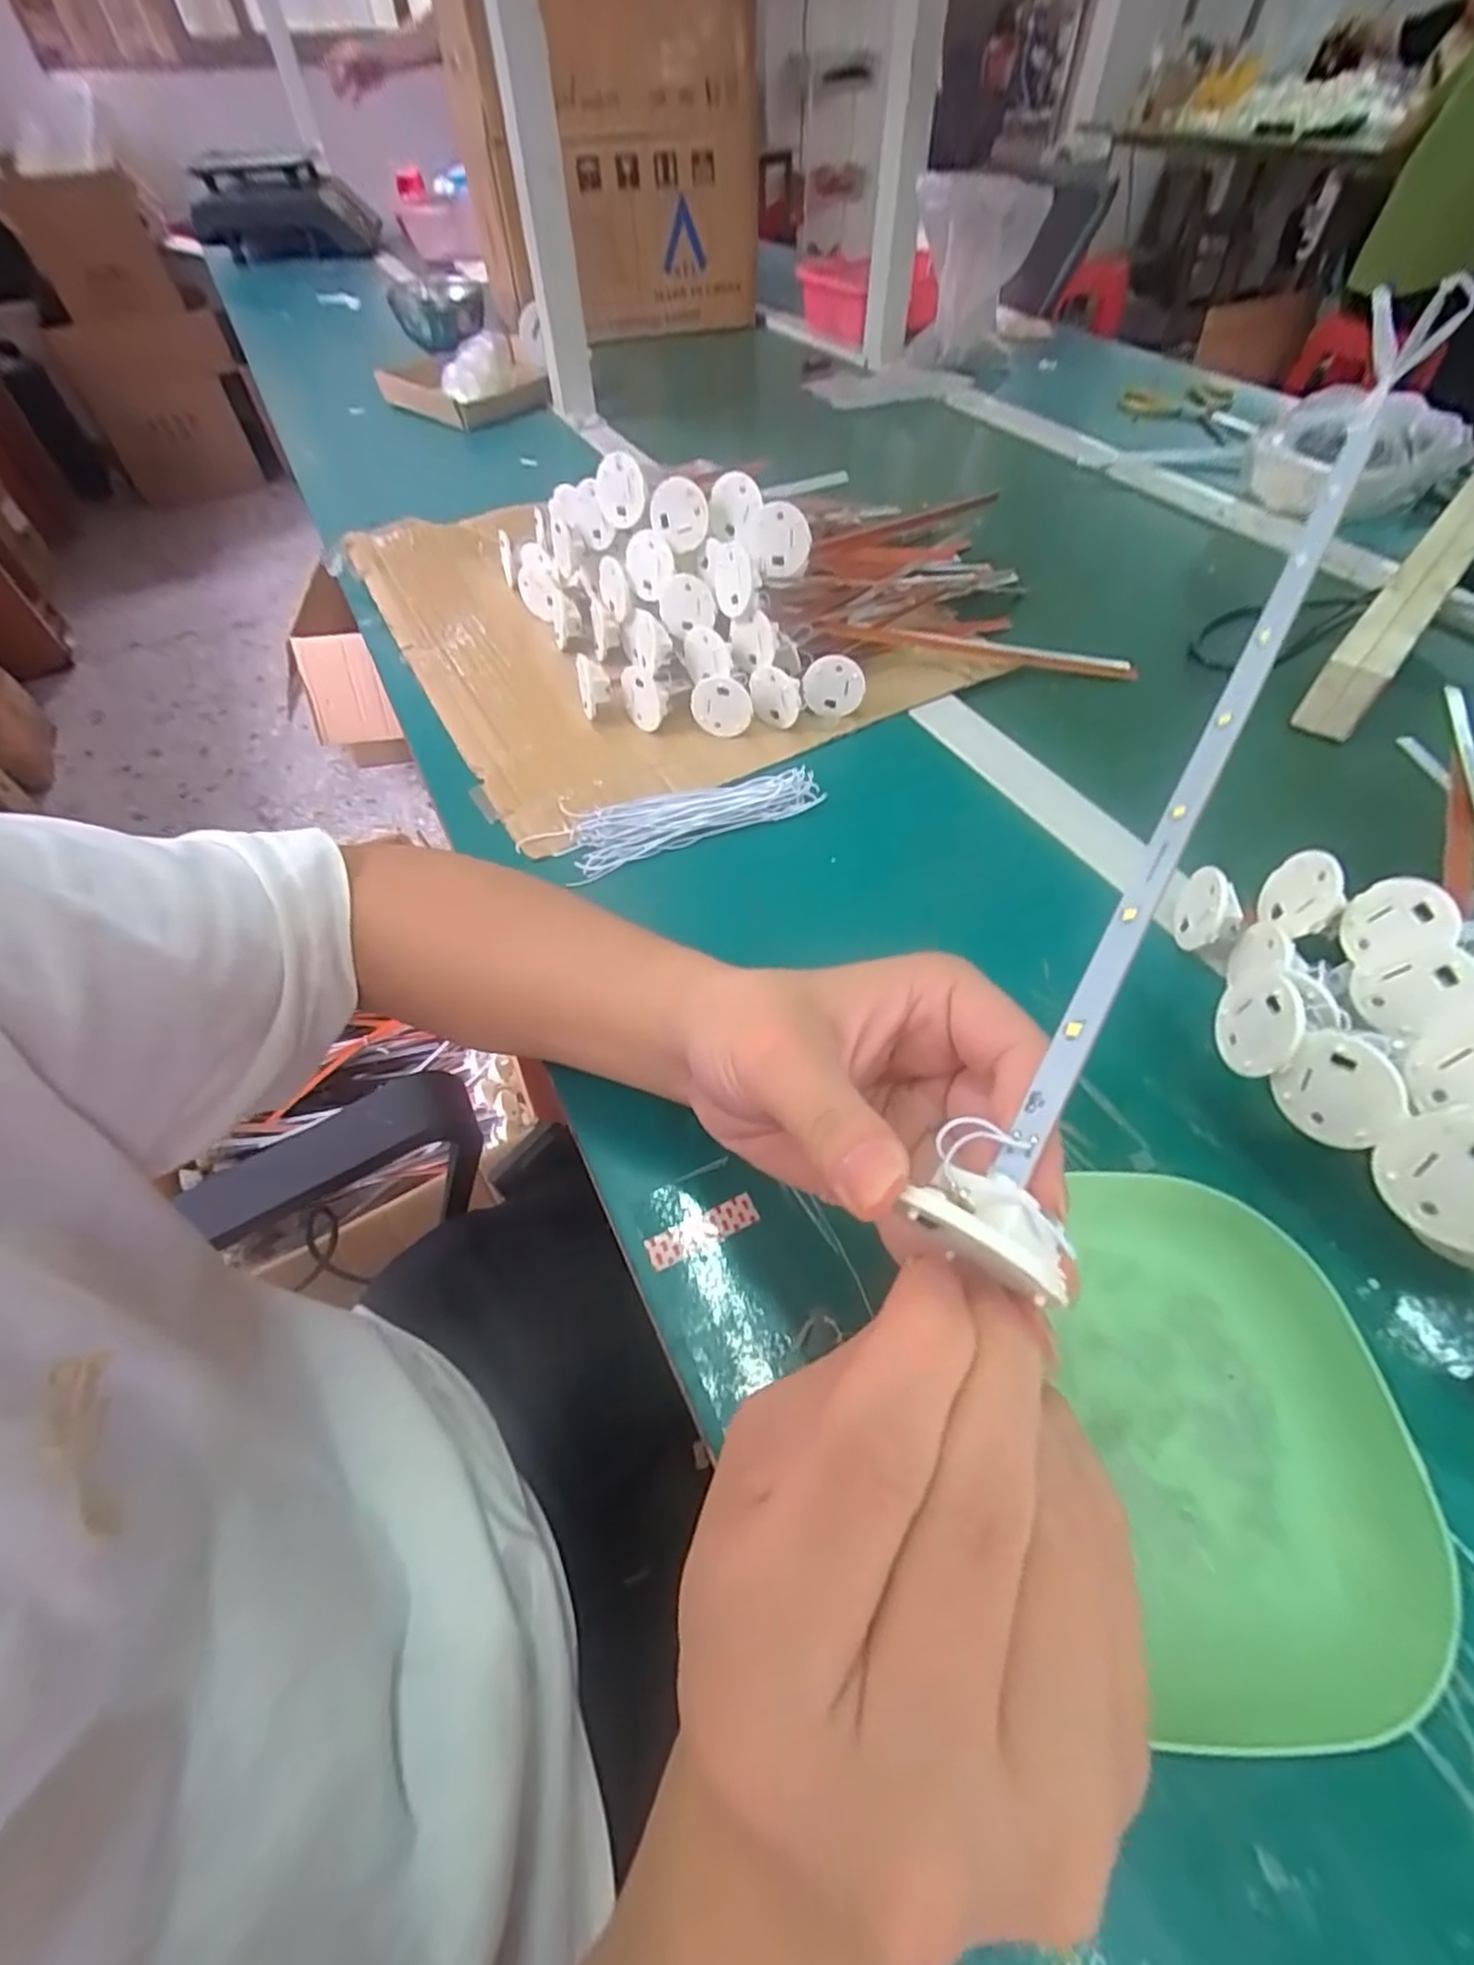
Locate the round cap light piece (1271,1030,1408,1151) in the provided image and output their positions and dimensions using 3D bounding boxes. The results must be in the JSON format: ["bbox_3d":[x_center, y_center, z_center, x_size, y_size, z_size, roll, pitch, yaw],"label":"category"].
[{"bbox_3d":[0.203,0.037,0.238,0.010,0.035,0.034,-16,55,-12],"label":"round cap light piece"}]

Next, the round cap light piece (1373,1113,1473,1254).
[{"bbox_3d":[0.206,0.057,0.201,0.004,0.037,0.037,-10,76,-29],"label":"round cap light piece"}]

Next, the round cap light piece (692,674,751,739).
[{"bbox_3d":[-0.010,-0.172,0.445,0.037,0.043,0.009,1,53,1],"label":"round cap light piece"}]

